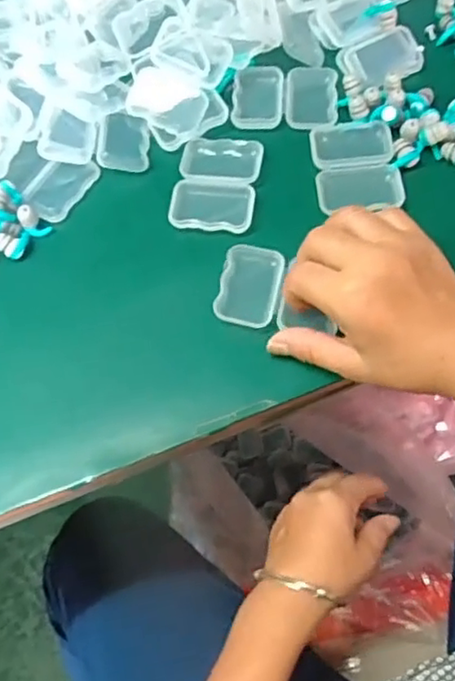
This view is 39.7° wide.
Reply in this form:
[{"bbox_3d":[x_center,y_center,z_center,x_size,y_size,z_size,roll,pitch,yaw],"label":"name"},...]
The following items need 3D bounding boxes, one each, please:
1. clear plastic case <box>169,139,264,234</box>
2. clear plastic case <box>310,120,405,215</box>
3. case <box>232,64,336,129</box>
[{"bbox_3d":[-0.007,-0.108,0.439,0.056,0.014,0.075,6,67,7],"label":"clear plastic case"},{"bbox_3d":[0.088,-0.123,0.437,0.057,0.007,0.077,-5,66,2],"label":"clear plastic case"},{"bbox_3d":[0.043,-0.183,0.470,0.076,0.011,0.063,1,66,5],"label":"case"}]

